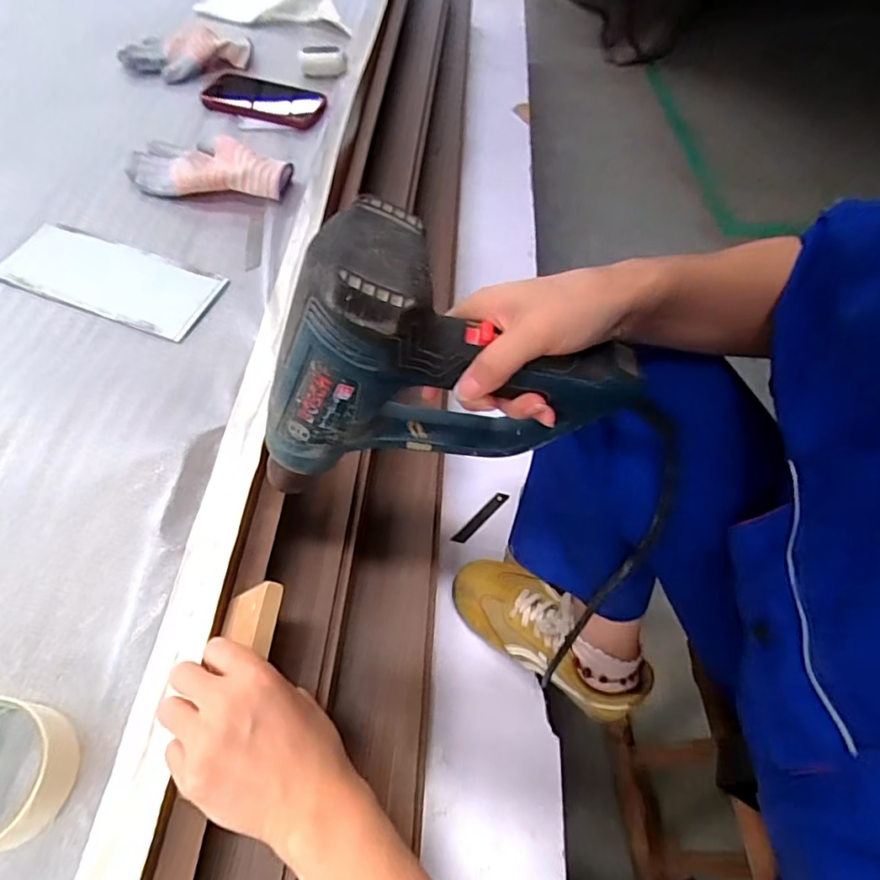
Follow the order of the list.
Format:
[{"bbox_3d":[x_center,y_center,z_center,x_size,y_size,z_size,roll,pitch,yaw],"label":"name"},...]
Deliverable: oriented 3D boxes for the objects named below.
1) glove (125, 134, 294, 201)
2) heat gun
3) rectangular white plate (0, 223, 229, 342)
[{"bbox_3d":[-0.289,-0.338,0.675,0.206,0.041,0.102,19,59,8],"label":"glove"},{"bbox_3d":[-0.006,-0.041,0.370,0.197,0.187,0.088,9,56,-21],"label":"heat gun"},{"bbox_3d":[-0.354,-0.177,0.588,0.231,0.013,0.098,20,60,9],"label":"rectangular white plate"}]

